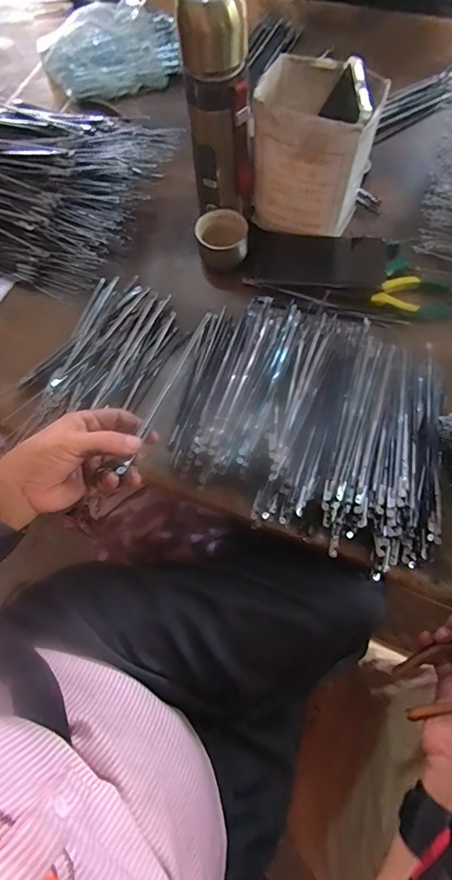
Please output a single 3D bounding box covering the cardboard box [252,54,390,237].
[{"bbox_3d":[0.100,-0.331,0.502,0.120,0.145,0.096,20,73,9],"label":"cardboard box"}]

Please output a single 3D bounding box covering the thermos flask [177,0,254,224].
[{"bbox_3d":[-0.004,-0.341,0.462,0.066,0.228,0.057,0,71,2],"label":"thermos flask"}]

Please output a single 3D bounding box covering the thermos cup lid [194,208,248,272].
[{"bbox_3d":[-0.004,-0.251,0.548,0.060,0.051,0.066,-1,71,2],"label":"thermos cup lid"}]

